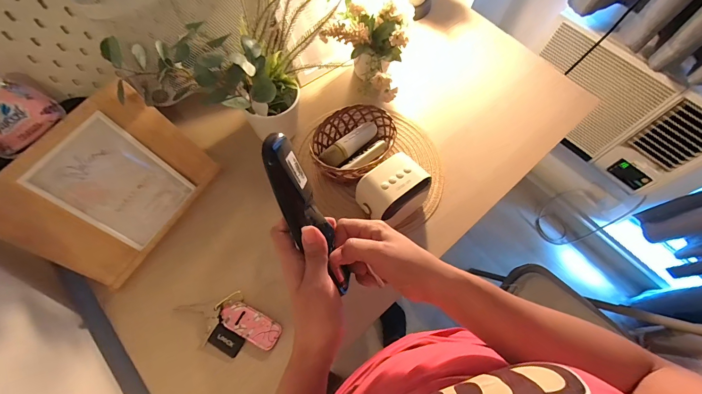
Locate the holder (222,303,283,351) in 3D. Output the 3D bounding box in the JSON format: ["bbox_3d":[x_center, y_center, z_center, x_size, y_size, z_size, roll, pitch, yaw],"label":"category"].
[{"bbox_3d":[-0.154,0.196,0.495,0.093,0.012,0.040,27,67,9],"label":"holder"}]

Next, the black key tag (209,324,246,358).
[{"bbox_3d":[-0.186,0.215,0.483,0.049,0.004,0.030,35,67,-3],"label":"black key tag"}]

